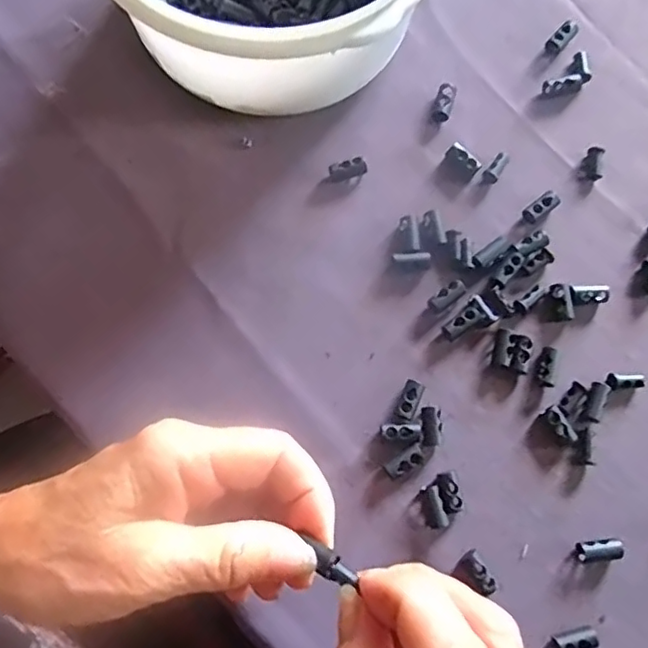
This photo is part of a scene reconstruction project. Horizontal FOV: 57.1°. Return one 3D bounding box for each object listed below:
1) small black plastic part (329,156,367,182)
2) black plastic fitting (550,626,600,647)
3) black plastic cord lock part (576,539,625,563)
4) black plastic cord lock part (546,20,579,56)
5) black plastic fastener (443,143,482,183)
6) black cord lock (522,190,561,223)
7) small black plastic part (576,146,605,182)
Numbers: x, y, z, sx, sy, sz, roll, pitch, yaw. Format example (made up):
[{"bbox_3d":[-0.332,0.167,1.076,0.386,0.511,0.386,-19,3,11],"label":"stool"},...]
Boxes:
[{"bbox_3d":[0.012,-0.078,0.300,0.018,0.008,0.008,-14,80,-4],"label":"small black plastic part"},{"bbox_3d":[0.109,0.138,0.257,0.020,0.009,0.009,-9,80,-3],"label":"black plastic fitting"},{"bbox_3d":[0.123,0.101,0.266,0.019,0.006,0.009,-10,80,10],"label":"black plastic cord lock part"},{"bbox_3d":[0.128,-0.153,0.317,0.009,0.009,0.018,44,82,6],"label":"black plastic cord lock part"},{"bbox_3d":[0.070,-0.083,0.302,0.011,0.008,0.018,-41,83,-8],"label":"black plastic fastener"},{"bbox_3d":[0.109,-0.058,0.299,0.019,0.007,0.009,-35,82,5],"label":"black cord lock"},{"bbox_3d":[0.138,-0.083,0.306,0.012,0.005,0.017,16,80,2],"label":"small black plastic part"}]

